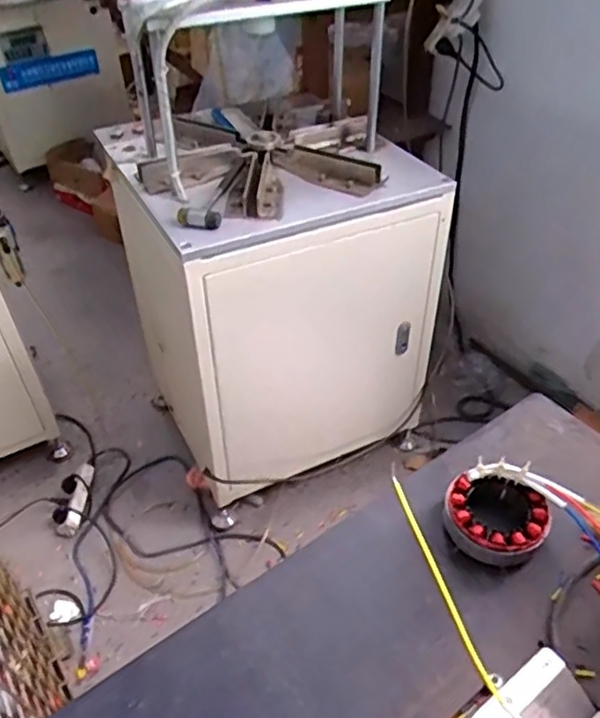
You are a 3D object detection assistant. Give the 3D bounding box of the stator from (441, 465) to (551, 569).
[{"bbox_3d":[0.174,0.138,0.561,0.080,0.043,0.080,-1,44,1],"label":"stator"}]

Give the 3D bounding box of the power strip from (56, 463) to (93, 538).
[{"bbox_3d":[-0.536,0.336,1.542,0.052,0.038,0.194,4,43,6],"label":"power strip"}]

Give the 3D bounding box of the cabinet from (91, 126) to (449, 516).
[{"bbox_3d":[-0.055,-0.147,1.434,0.537,0.667,0.506,-21,46,-20],"label":"cabinet"}]

